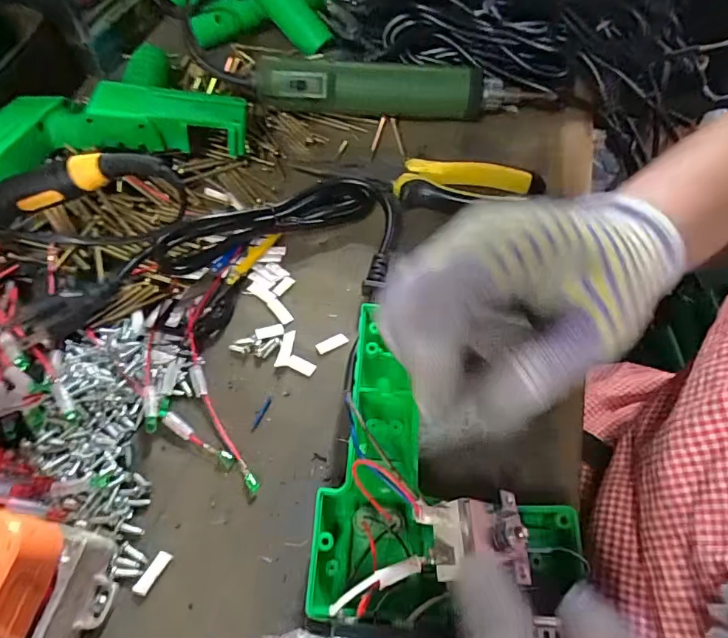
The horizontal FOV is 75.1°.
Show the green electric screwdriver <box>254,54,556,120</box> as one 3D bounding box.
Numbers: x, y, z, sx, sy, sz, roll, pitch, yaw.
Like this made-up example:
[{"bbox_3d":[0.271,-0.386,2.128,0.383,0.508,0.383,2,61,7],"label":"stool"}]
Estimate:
[{"bbox_3d":[0.033,-0.189,0.390,0.236,0.037,0.031,1,57,-2],"label":"green electric screwdriver"}]

